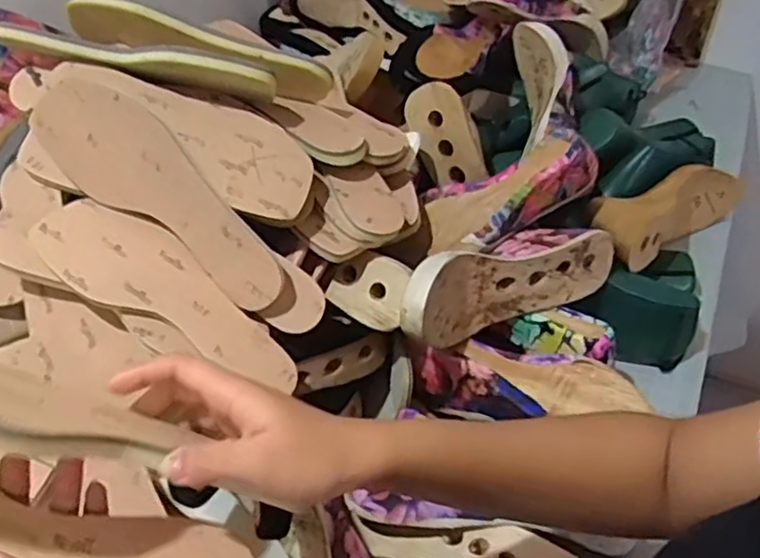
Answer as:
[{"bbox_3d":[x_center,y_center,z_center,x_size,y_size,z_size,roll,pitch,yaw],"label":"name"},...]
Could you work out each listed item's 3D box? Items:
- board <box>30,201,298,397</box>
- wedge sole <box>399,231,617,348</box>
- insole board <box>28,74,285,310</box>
[{"bbox_3d":[-0.163,0.010,0.531,0.230,0.011,0.074,32,58,6],"label":"board"},{"bbox_3d":[0.117,0.008,0.604,0.241,0.083,0.050,-10,46,-29],"label":"wedge sole"},{"bbox_3d":[-0.173,-0.075,0.544,0.240,0.083,0.013,34,17,5],"label":"insole board"}]

